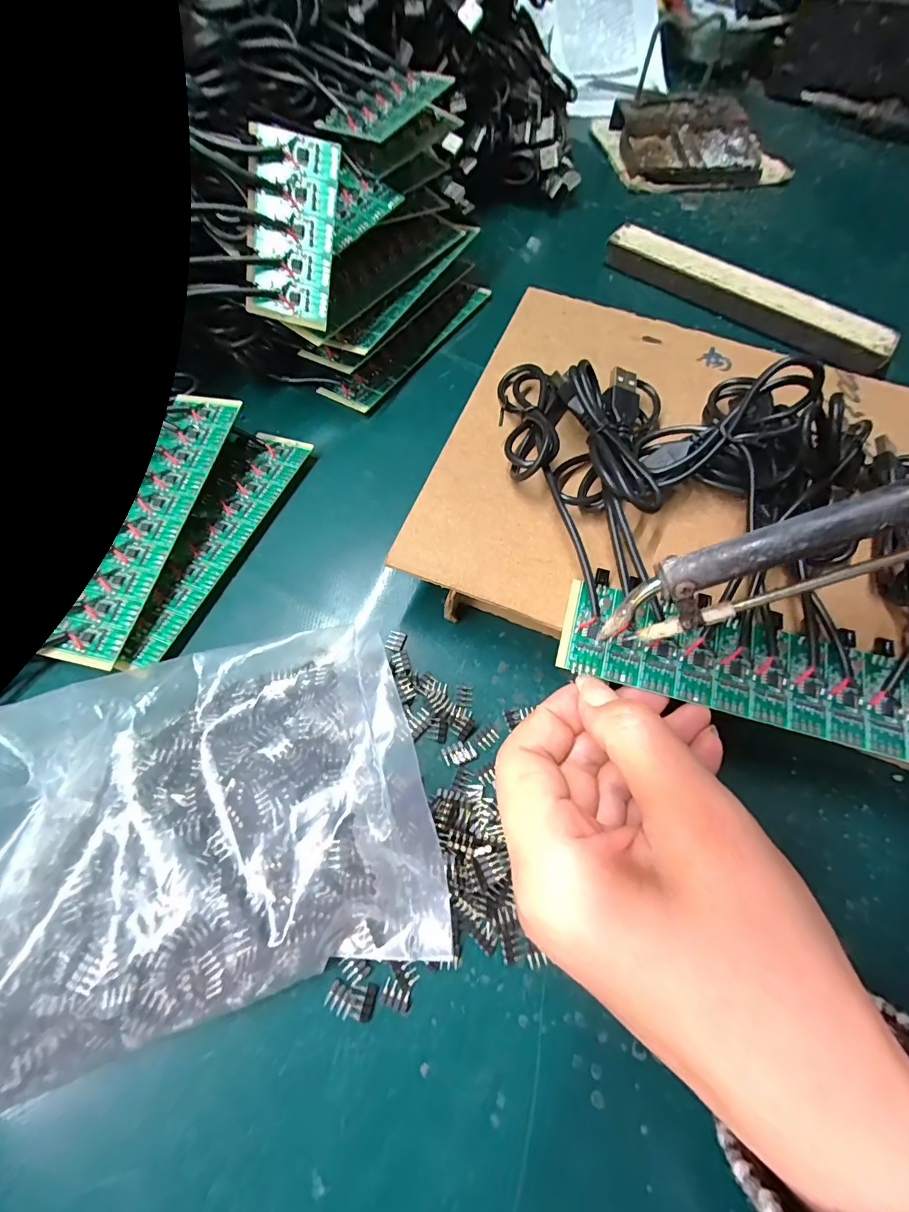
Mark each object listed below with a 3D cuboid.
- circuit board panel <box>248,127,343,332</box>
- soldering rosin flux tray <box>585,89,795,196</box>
[{"bbox_3d":[-0.077,-0.175,0.214,0.039,0.071,0.004,11,26,-4],"label":"circuit board panel"},{"bbox_3d":[0.209,-0.408,0.394,0.138,0.022,0.110,-10,66,-9],"label":"soldering rosin flux tray"}]

